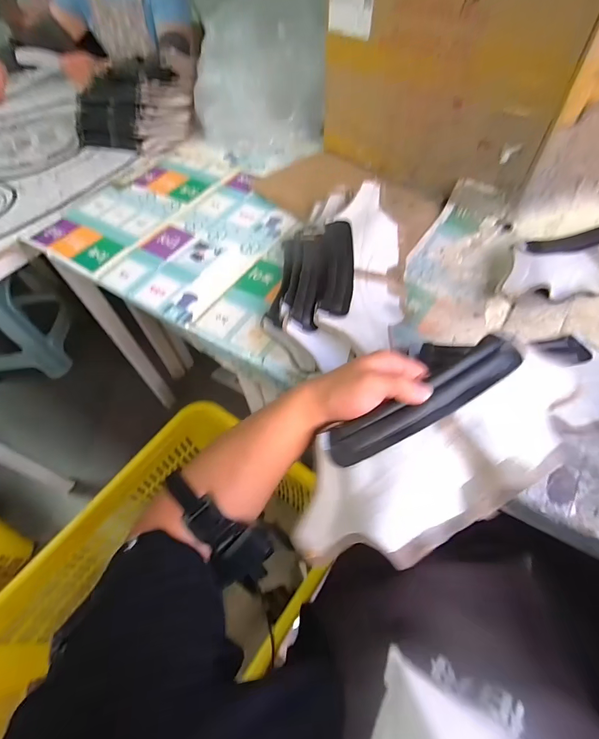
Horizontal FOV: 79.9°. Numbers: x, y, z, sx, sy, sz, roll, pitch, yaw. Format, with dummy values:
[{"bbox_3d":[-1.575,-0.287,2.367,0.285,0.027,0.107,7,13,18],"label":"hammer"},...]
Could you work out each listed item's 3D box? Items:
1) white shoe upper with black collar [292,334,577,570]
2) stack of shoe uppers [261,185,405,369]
[{"bbox_3d":[0.142,0.076,0.359,0.329,0.060,0.135,-32,60,-10],"label":"white shoe upper with black collar"},{"bbox_3d":[0.062,-0.159,0.594,0.211,0.063,0.393,4,57,7],"label":"stack of shoe uppers"}]

